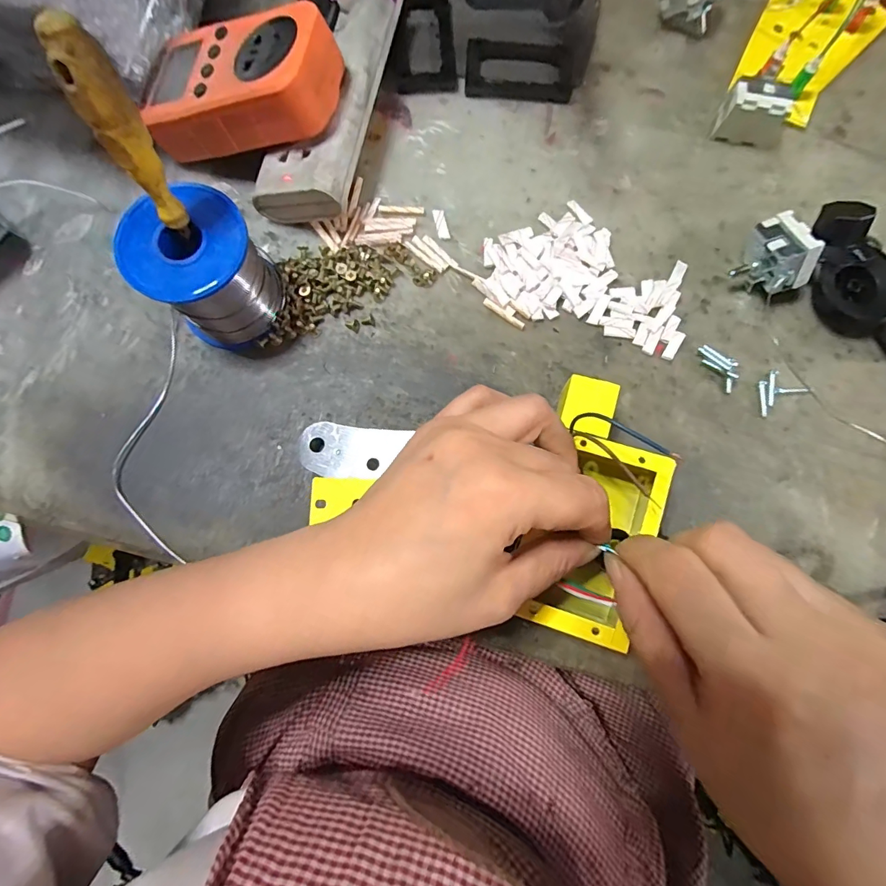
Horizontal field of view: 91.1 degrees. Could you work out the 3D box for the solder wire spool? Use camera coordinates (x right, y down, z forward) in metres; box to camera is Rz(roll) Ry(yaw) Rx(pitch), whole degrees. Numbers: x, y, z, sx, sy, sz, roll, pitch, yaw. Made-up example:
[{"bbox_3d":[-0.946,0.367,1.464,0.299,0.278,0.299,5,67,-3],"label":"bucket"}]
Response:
[{"bbox_3d":[-0.132,-0.096,0.251,0.062,0.064,0.060,0,80,0],"label":"solder wire spool"}]

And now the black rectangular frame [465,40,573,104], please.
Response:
[{"bbox_3d":[0.054,-0.267,0.311,0.074,0.009,0.041,3,80,0],"label":"black rectangular frame"}]

